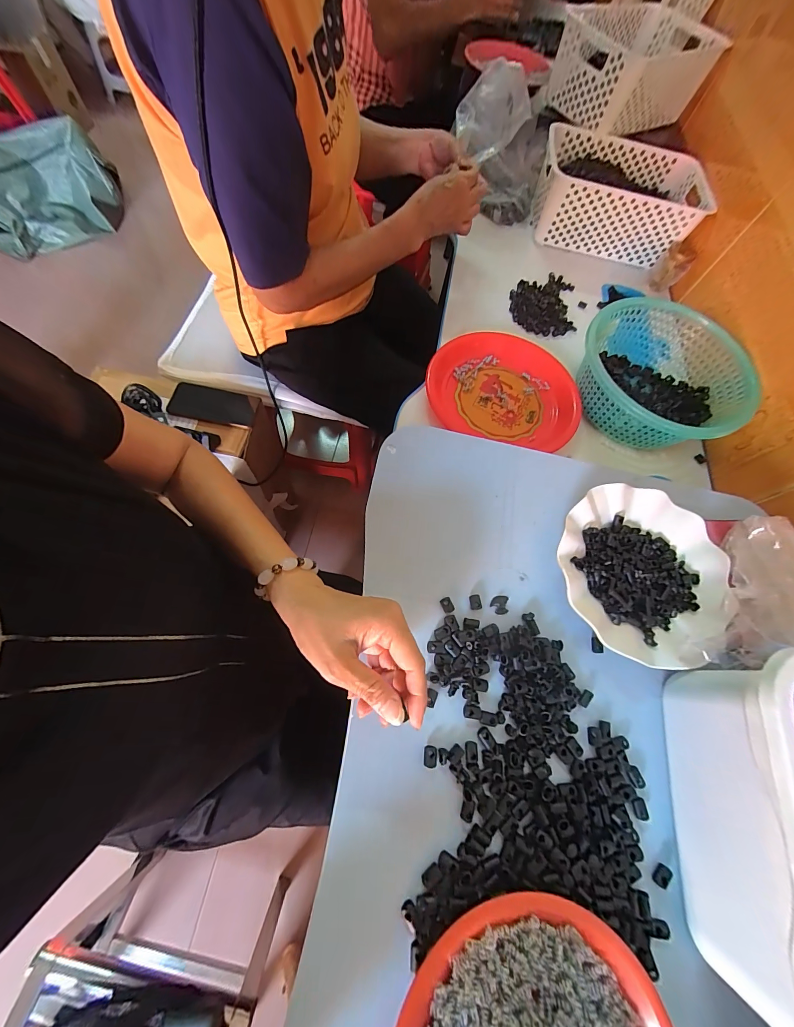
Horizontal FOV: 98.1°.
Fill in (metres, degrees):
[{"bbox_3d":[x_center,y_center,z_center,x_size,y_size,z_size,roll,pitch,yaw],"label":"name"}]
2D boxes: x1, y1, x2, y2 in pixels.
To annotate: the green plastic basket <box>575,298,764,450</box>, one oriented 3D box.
[{"bbox_3d":[0.384,-0.197,0.514,0.219,0.089,0.218,13,66,-1],"label":"green plastic basket"}]

